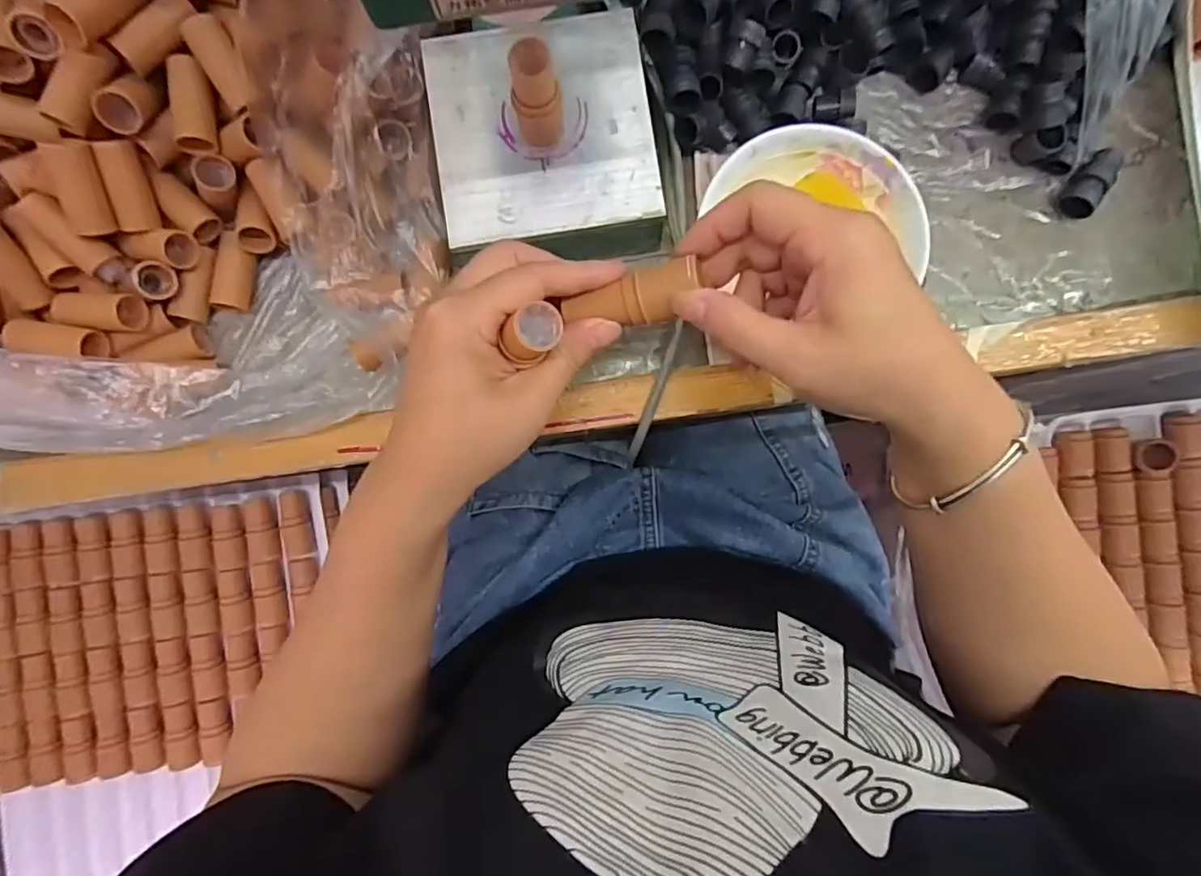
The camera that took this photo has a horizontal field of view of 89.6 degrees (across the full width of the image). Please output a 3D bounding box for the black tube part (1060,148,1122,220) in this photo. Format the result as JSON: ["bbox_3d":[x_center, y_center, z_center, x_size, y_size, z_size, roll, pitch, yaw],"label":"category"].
[{"bbox_3d":[0.302,-0.157,0.375,0.017,0.018,0.045,32,89,1],"label":"black tube part"}]

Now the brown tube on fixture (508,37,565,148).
[{"bbox_3d":[-0.032,-0.172,0.307,0.024,0.055,0.018,2,88,0],"label":"brown tube on fixture"}]

